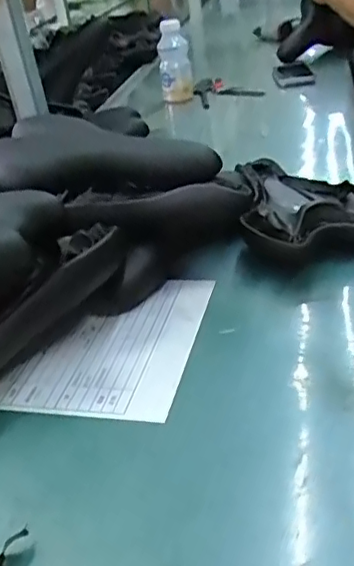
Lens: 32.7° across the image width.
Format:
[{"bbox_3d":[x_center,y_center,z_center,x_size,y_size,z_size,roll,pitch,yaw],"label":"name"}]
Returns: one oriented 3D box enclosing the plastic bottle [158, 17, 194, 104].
[{"bbox_3d":[-0.003,-0.461,1.286,0.066,0.182,0.067,-7,30,2],"label":"plastic bottle"}]

